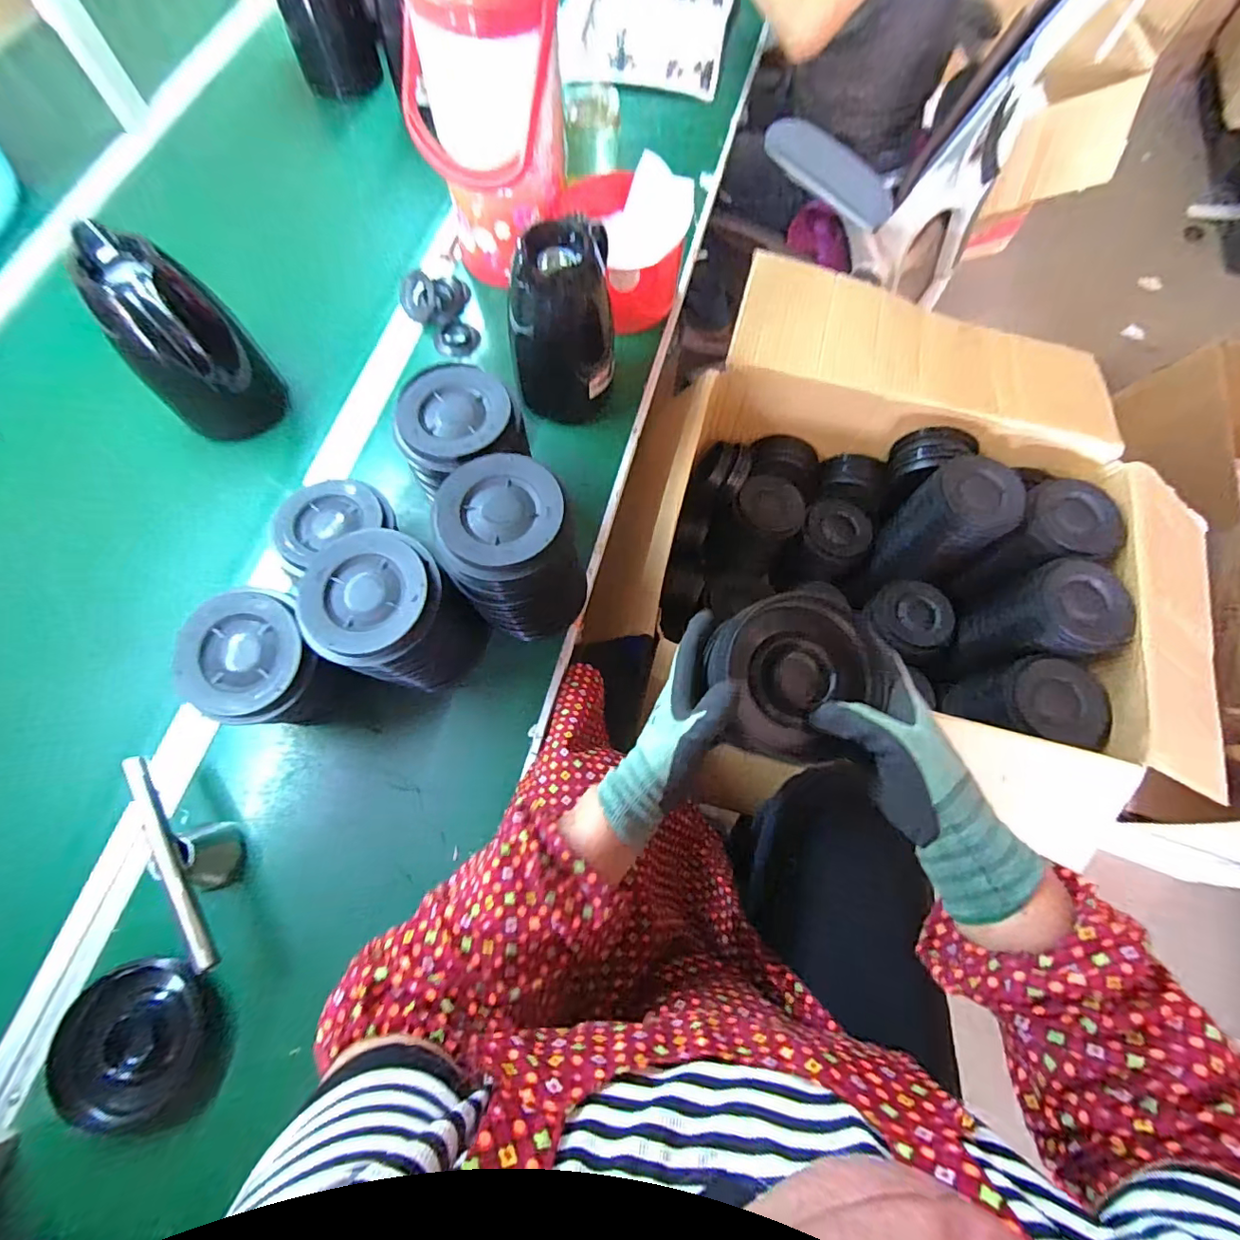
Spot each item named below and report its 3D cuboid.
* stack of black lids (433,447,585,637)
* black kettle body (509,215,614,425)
[{"bbox_3d":[-0.102,-0.067,0.557,0.123,0.179,0.107,0,71,-1],"label":"stack of black lids"},{"bbox_3d":[-0.070,-0.360,0.650,0.119,0.199,0.140,-7,71,-4],"label":"black kettle body"}]

